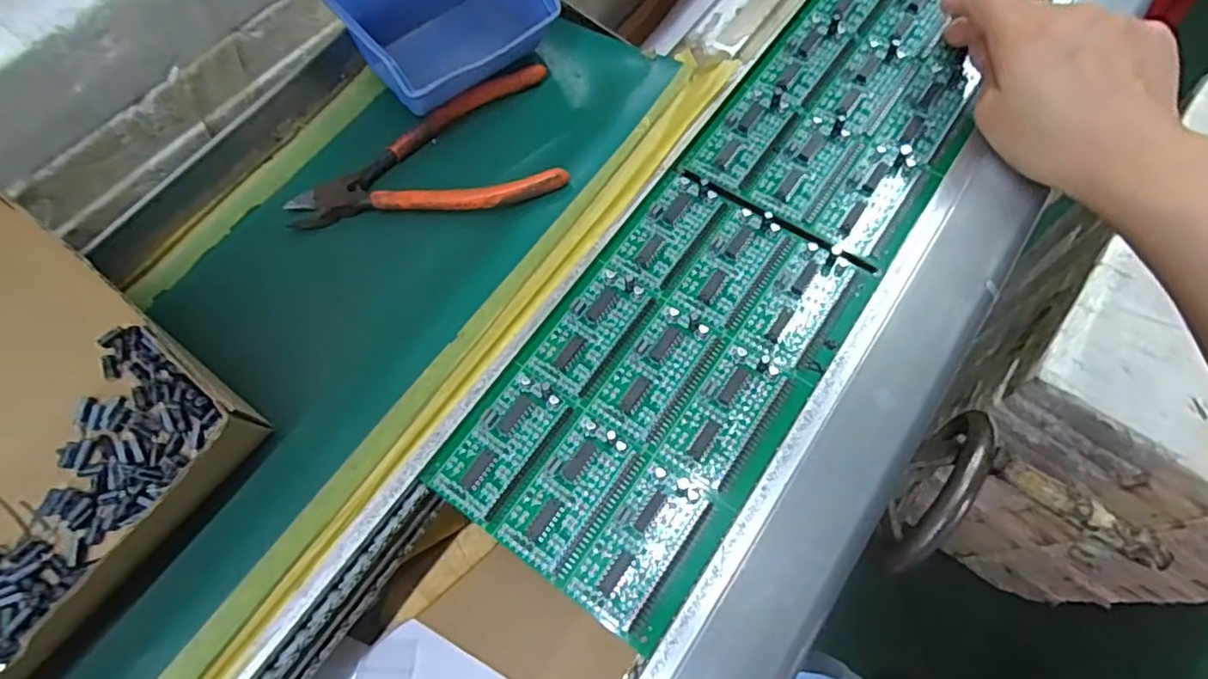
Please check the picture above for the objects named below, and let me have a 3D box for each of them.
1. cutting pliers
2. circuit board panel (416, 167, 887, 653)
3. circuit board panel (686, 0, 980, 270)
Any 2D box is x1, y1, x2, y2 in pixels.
[{"bbox_3d":[-0.101,-0.103,0.341,0.149,0.020,0.095,-12,66,-4],"label":"cutting pliers"},{"bbox_3d":[0.027,0.016,0.294,0.120,0.007,0.204,33,71,15],"label":"circuit board panel"},{"bbox_3d":[0.152,-0.145,0.357,0.119,0.008,0.204,33,71,15],"label":"circuit board panel"}]

